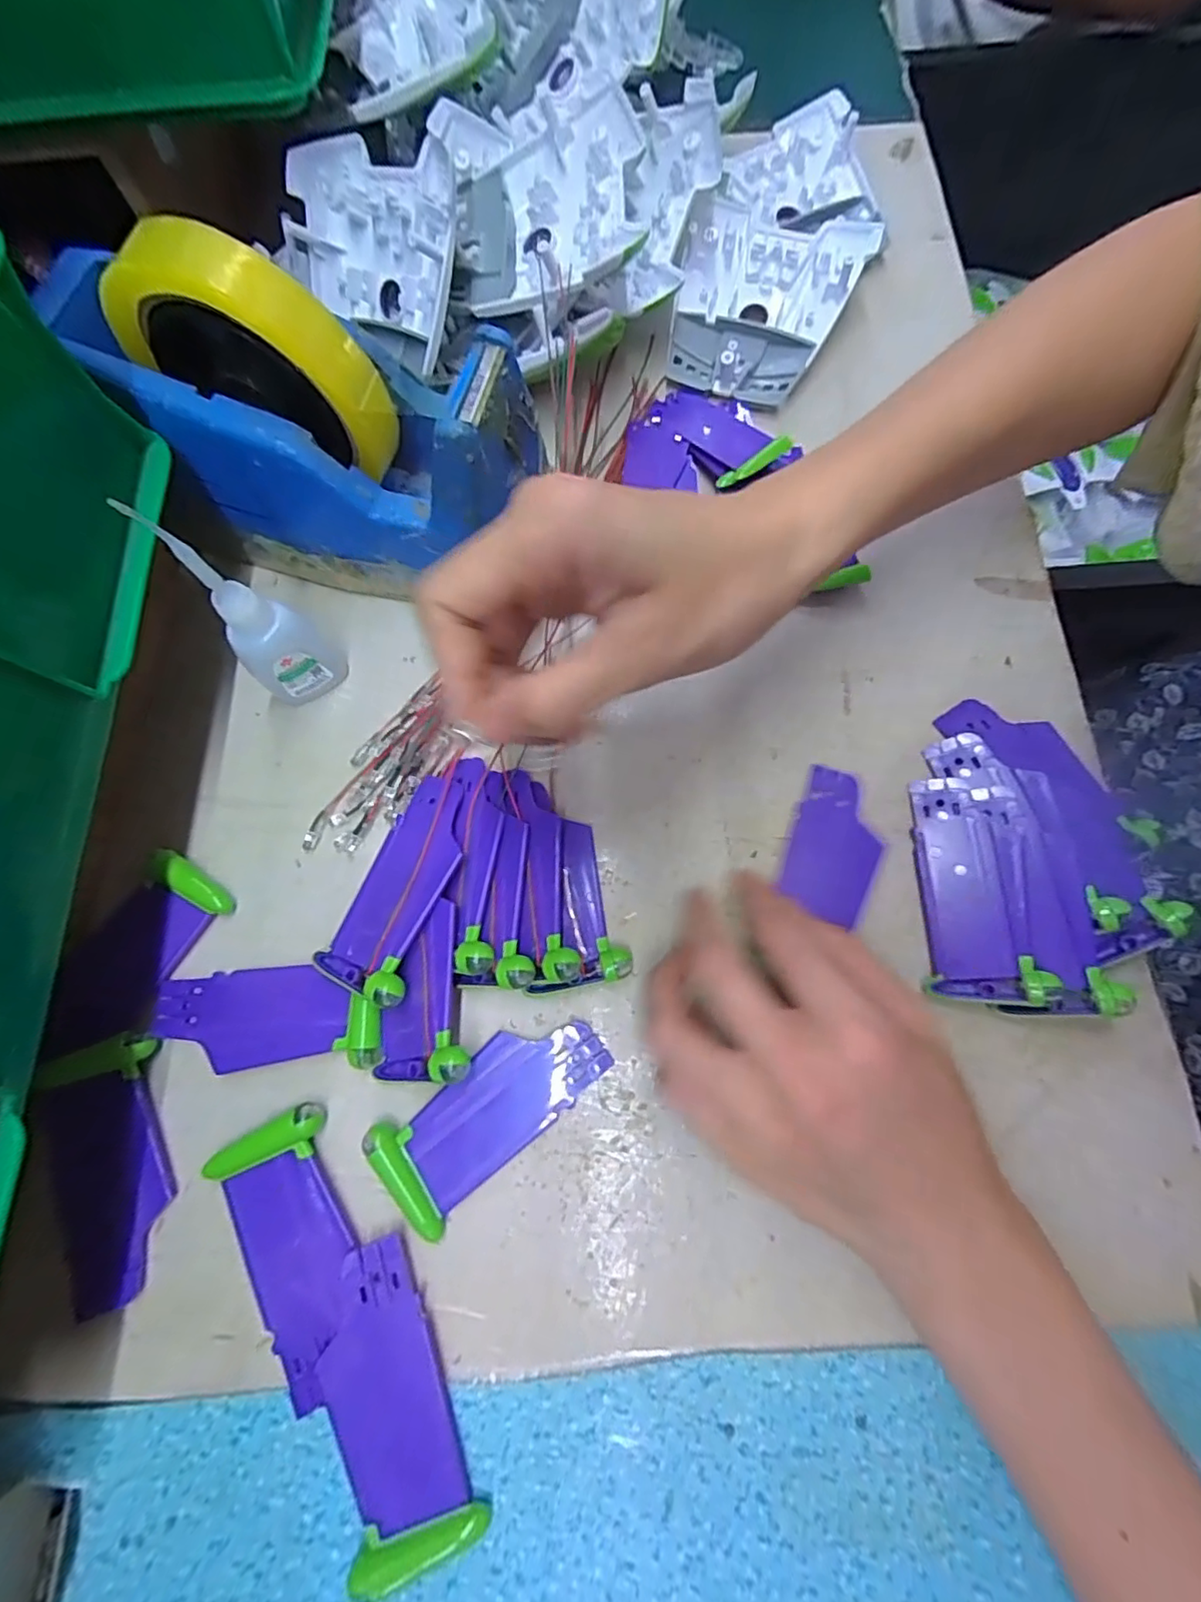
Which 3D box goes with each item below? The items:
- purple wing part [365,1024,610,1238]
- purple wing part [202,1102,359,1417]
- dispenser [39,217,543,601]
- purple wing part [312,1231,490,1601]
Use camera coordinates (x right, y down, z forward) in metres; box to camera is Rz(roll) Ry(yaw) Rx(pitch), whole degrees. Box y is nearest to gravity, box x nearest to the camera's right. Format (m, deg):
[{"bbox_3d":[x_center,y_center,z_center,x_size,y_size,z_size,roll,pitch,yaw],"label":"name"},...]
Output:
[{"bbox_3d":[-0.041,0.115,0.226,0.089,0.009,0.040,-41,77,-10],"label":"purple wing part"},{"bbox_3d":[-0.107,0.160,0.213,0.041,0.007,0.087,-29,75,-7],"label":"purple wing part"},{"bbox_3d":[-0.123,-0.156,0.250,0.186,0.118,0.073,9,74,4],"label":"dispenser"},{"bbox_3d":[-0.072,0.203,0.199,0.039,0.009,0.089,-24,75,-6],"label":"purple wing part"}]

